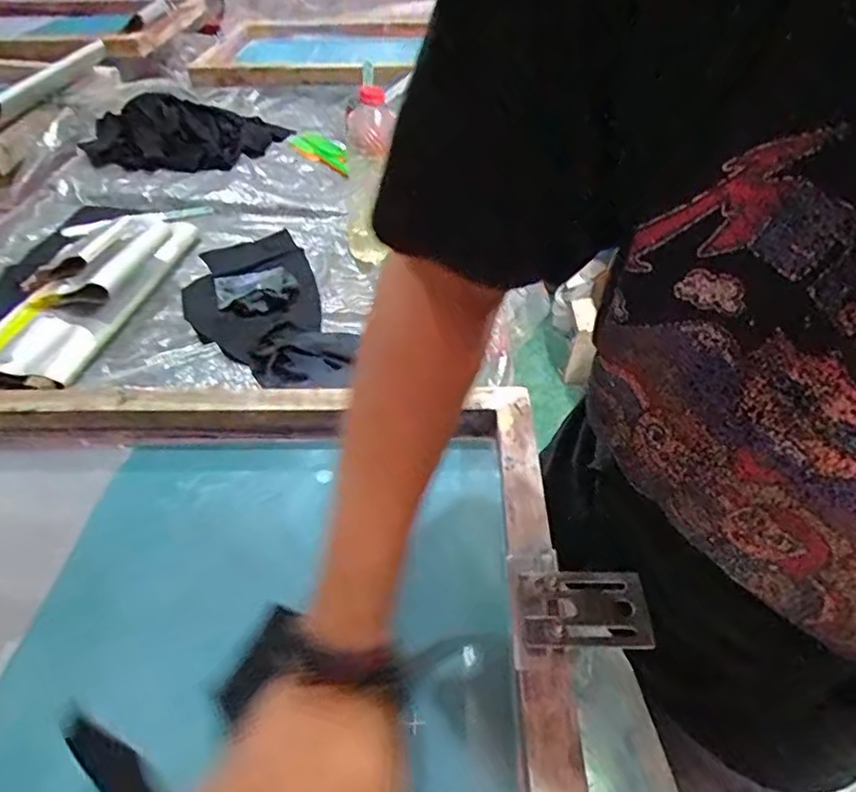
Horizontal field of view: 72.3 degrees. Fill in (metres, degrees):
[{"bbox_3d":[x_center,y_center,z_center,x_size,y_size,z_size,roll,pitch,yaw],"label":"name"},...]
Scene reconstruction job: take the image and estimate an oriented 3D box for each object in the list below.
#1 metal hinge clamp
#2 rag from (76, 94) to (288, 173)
[{"bbox_3d":[0.101,0.137,0.380,0.078,0.014,0.051,5,44,-2],"label":"metal hinge clamp"},{"bbox_3d":[-0.442,-0.497,1.092,0.361,0.056,0.234,-8,46,-15],"label":"rag"}]

